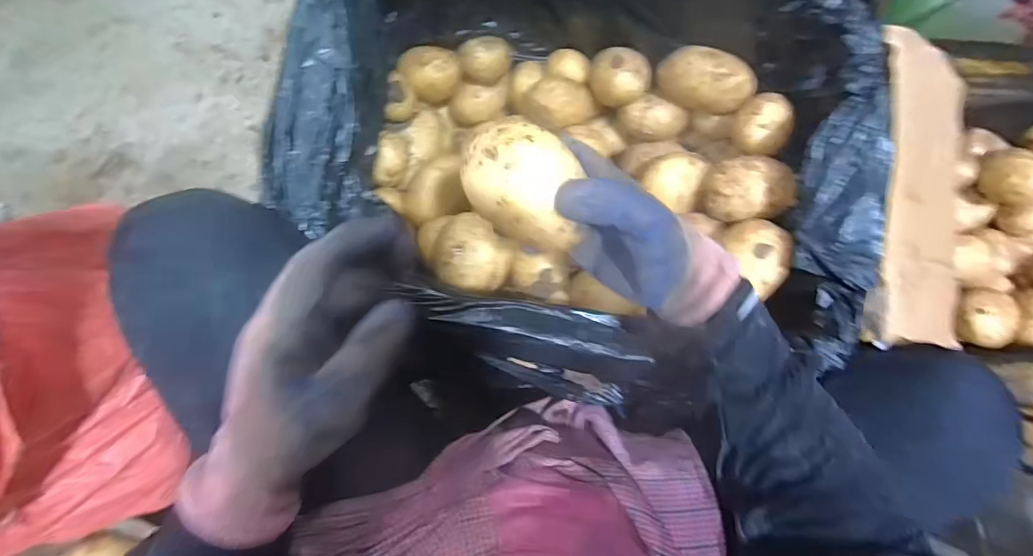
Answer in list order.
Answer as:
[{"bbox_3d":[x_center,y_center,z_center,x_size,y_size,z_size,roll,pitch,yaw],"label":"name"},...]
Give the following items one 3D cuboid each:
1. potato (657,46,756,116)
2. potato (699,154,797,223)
[{"bbox_3d":[0.202,-0.209,0.499,0.095,0.042,0.044,27,84,-4],"label":"potato"},{"bbox_3d":[0.238,-0.094,0.491,0.068,0.061,0.067,0,87,-6],"label":"potato"}]

